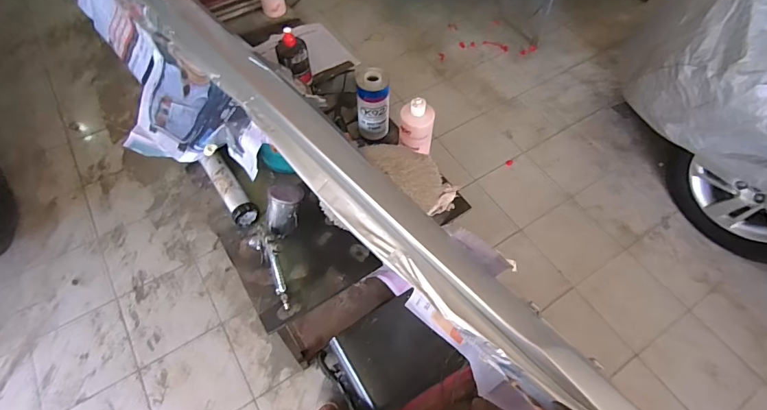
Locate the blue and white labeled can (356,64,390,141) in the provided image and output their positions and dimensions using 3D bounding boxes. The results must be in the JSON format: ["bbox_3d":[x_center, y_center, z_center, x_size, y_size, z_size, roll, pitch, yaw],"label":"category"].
[{"bbox_3d":[-0.027,-0.268,1.076,0.083,0.204,0.079,0,59,0],"label":"blue and white labeled can"}]

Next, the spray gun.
[{"bbox_3d":[-0.256,0.083,0.934,0.134,0.110,0.273,9,92,5],"label":"spray gun"}]

